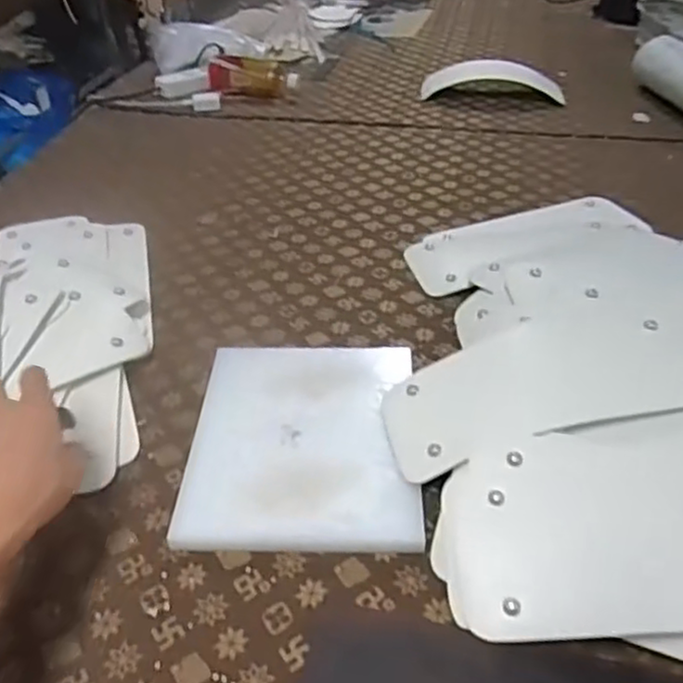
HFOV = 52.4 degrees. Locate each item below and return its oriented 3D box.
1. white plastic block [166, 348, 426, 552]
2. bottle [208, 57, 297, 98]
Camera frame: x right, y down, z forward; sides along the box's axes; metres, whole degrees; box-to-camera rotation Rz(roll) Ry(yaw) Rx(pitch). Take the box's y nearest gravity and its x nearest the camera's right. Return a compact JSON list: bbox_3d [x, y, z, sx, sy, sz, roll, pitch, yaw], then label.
[{"bbox_3d":[-0.034,0.085,0.631,0.198,0.021,0.229,-1,39,3],"label":"white plastic block"},{"bbox_3d":[-0.178,-0.527,1.382,0.179,0.060,0.061,-4,39,-1],"label":"bottle"}]

